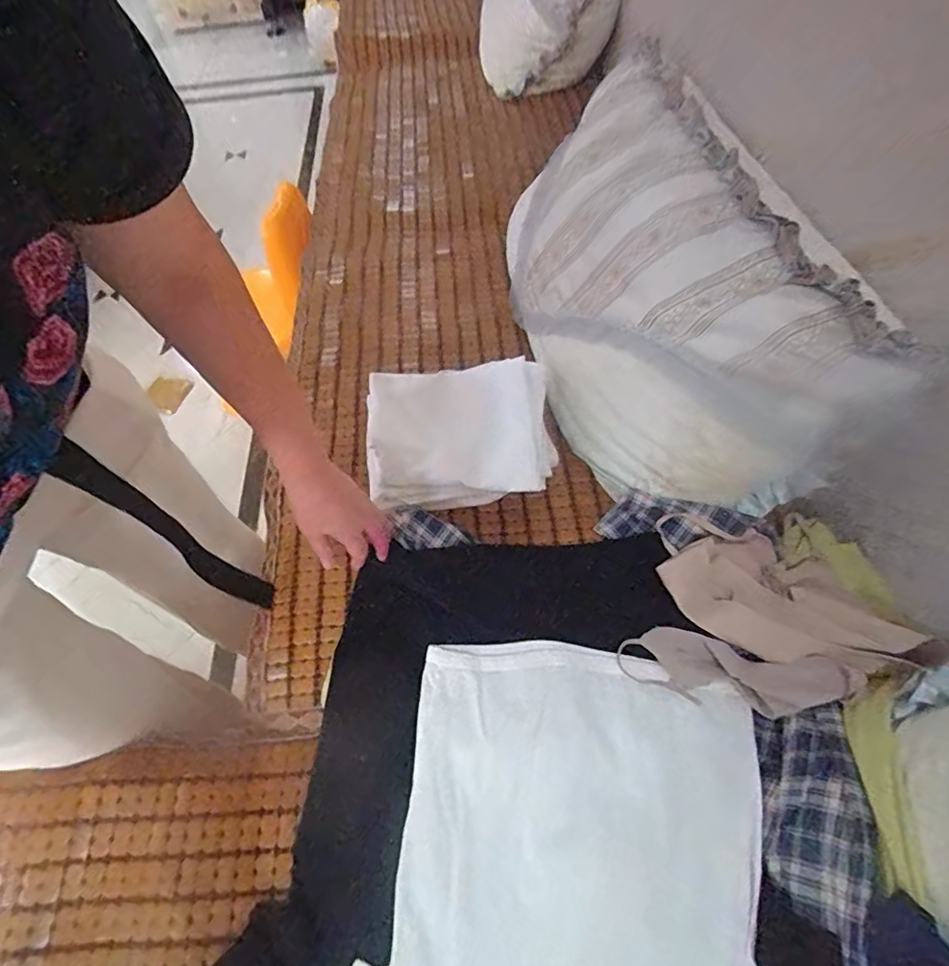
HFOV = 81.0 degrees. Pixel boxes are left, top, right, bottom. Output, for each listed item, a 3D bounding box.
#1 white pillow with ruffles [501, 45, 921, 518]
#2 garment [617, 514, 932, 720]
[{"bbox_3d":[0.233,-0.280,0.785,0.367,0.150,0.723,-37,54,30],"label":"white pillow with ruffles"},{"bbox_3d":[0.306,0.133,0.596,0.241,0.088,0.207,15,59,14],"label":"garment"}]

